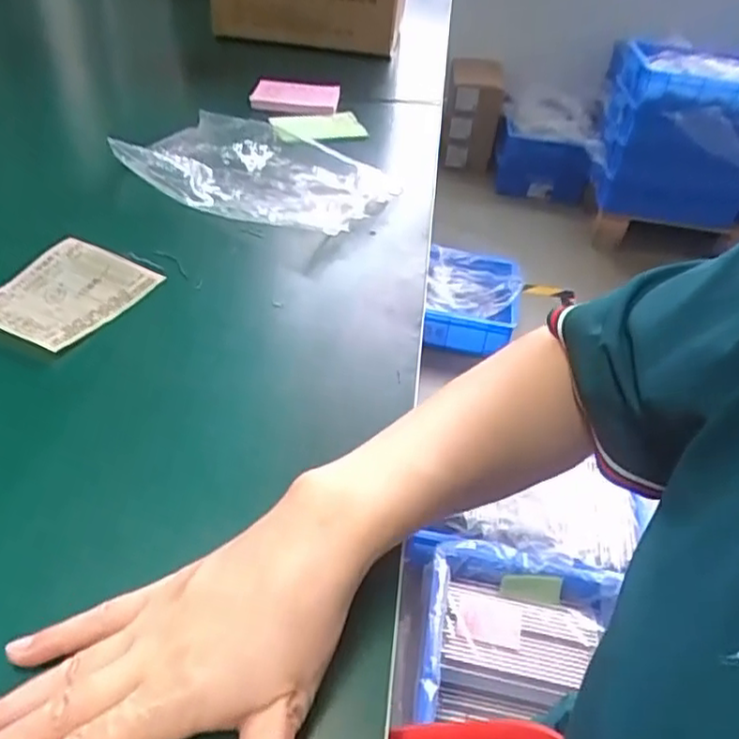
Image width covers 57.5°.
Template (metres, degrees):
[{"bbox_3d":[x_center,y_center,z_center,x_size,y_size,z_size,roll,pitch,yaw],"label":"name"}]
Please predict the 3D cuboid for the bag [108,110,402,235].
[{"bbox_3d":[-0.105,-0.184,0.636,0.233,0.037,0.148,25,43,20],"label":"bag"}]

